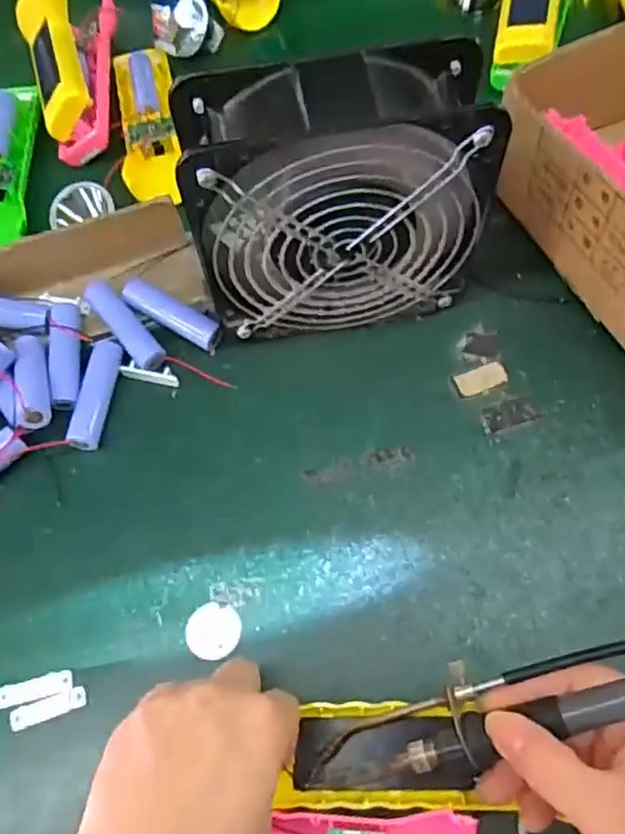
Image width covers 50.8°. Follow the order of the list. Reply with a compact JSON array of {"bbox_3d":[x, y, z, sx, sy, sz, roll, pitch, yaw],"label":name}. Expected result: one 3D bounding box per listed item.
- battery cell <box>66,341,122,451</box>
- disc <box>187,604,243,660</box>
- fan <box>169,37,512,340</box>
[{"bbox_3d":[-0.128,-0.014,0.390,0.019,0.019,0.067,6,65,7],"label":"battery cell"},{"bbox_3d":[-0.051,0.110,0.337,0.028,0.004,0.027,-2,64,3],"label":"disc"},{"bbox_3d":[0.014,-0.110,0.353,0.146,0.146,0.062,-10,64,-1],"label":"fan"}]

